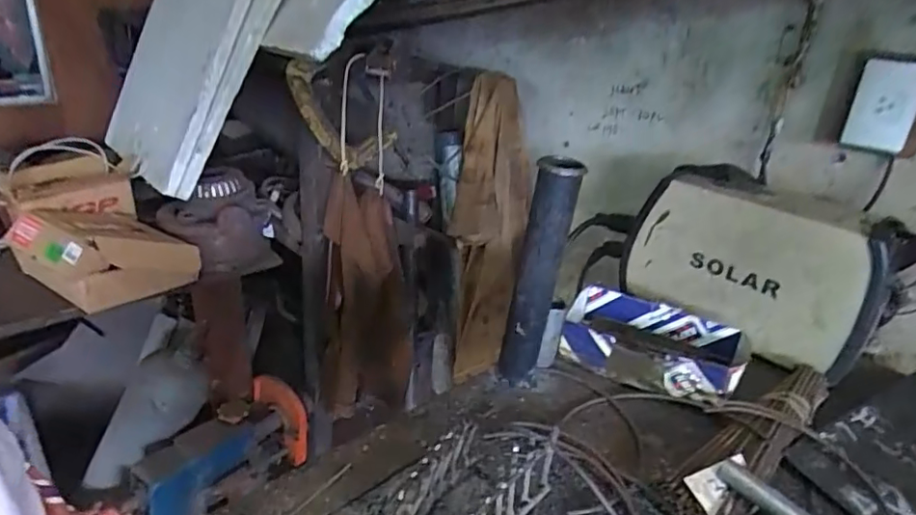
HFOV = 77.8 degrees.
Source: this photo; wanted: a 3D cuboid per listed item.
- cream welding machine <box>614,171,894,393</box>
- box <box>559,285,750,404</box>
[{"bbox_3d":[0.433,0.008,0.851,0.109,0.223,0.329,-17,32,-38],"label":"cream welding machine"},{"bbox_3d":[0.271,0.124,0.809,0.243,0.061,0.143,16,27,22],"label":"box"}]

